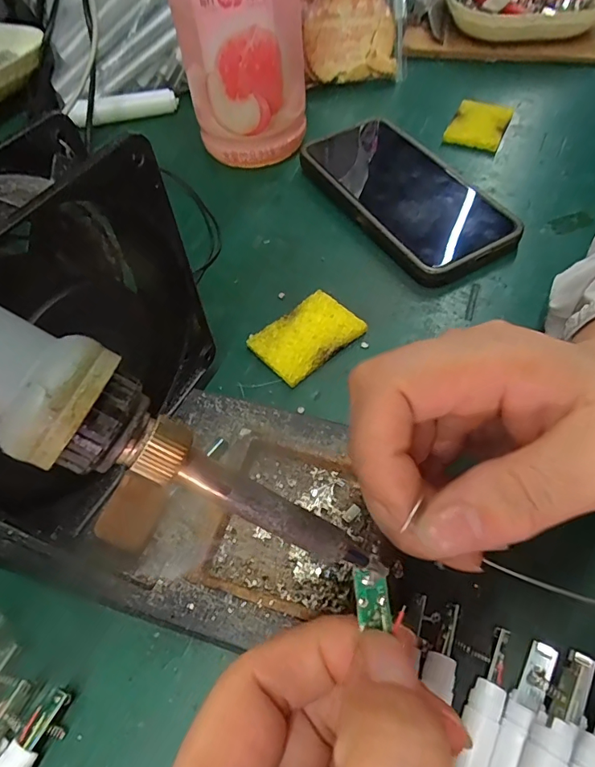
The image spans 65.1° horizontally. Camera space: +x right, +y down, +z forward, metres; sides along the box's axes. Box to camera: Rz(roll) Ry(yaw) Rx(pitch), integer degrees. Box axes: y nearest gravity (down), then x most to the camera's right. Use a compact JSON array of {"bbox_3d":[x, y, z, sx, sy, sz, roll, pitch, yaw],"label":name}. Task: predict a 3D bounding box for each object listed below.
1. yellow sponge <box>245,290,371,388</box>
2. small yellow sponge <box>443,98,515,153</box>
[{"bbox_3d":[0.005,-0.027,0.259,0.055,0.008,0.039,-36,61,-19],"label":"yellow sponge"},{"bbox_3d":[0.142,-0.203,0.362,0.040,0.007,0.058,21,60,17],"label":"small yellow sponge"}]

